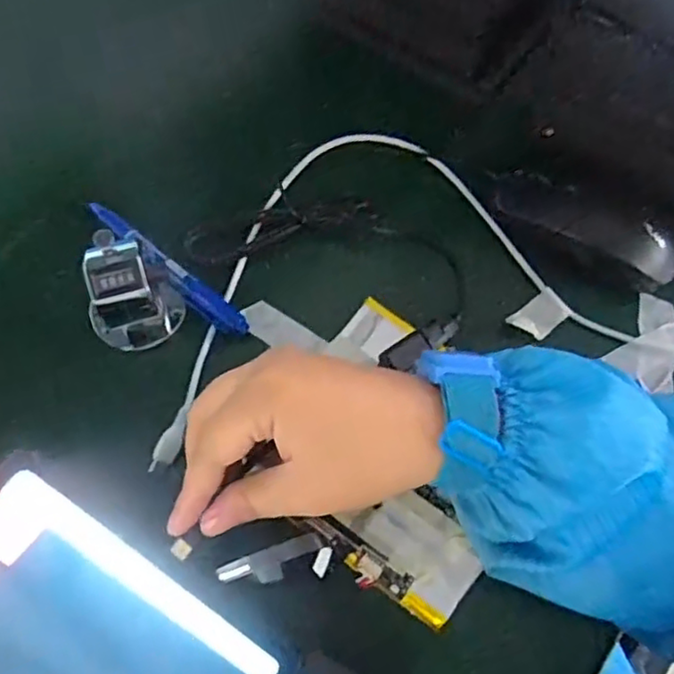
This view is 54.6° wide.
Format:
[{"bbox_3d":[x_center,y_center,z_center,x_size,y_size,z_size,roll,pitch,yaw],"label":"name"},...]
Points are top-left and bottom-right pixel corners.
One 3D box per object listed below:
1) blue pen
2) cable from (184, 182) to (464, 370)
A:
[{"bbox_3d":[-0.099,-0.040,0.379,0.125,0.012,0.014,39,73,13],"label":"blue pen"},{"bbox_3d":[-0.002,-0.048,0.376,0.163,0.020,0.084,32,72,11],"label":"cable"}]

